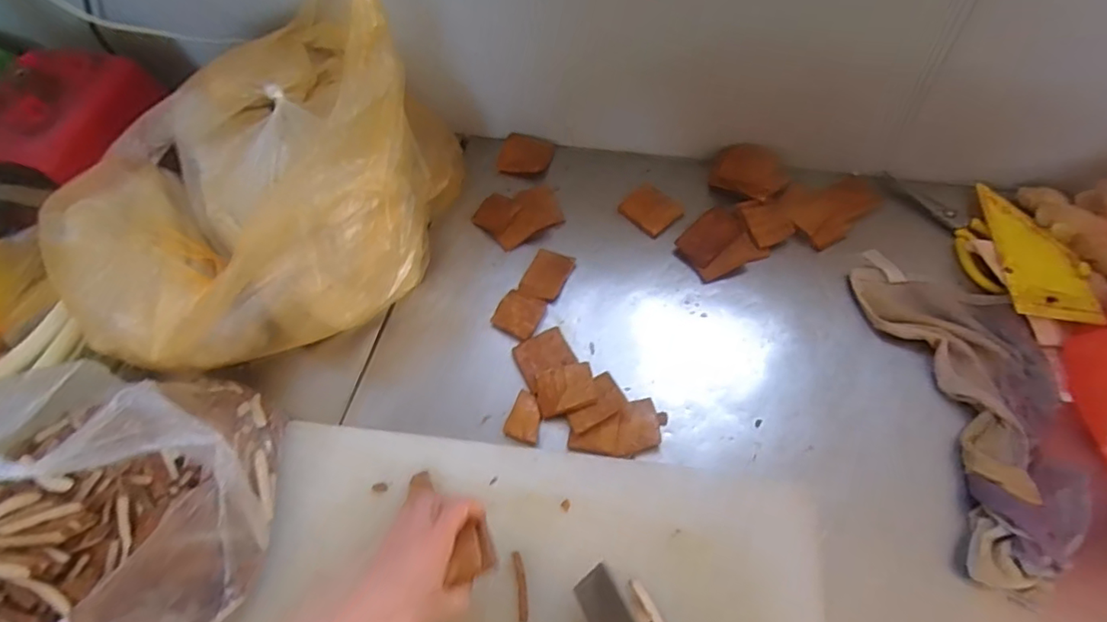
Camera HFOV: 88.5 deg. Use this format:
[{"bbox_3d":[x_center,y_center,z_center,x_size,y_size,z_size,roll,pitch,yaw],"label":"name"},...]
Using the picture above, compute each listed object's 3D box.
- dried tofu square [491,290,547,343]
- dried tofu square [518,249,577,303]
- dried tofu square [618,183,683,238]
[{"bbox_3d":[-0.041,0.005,0.663,0.054,0.005,0.054,19,66,18],"label":"dried tofu square"},{"bbox_3d":[-0.008,-0.042,0.683,0.048,0.008,0.066,21,66,18],"label":"dried tofu square"},{"bbox_3d":[0.122,-0.126,0.712,0.058,0.010,0.070,-40,63,-13],"label":"dried tofu square"}]

